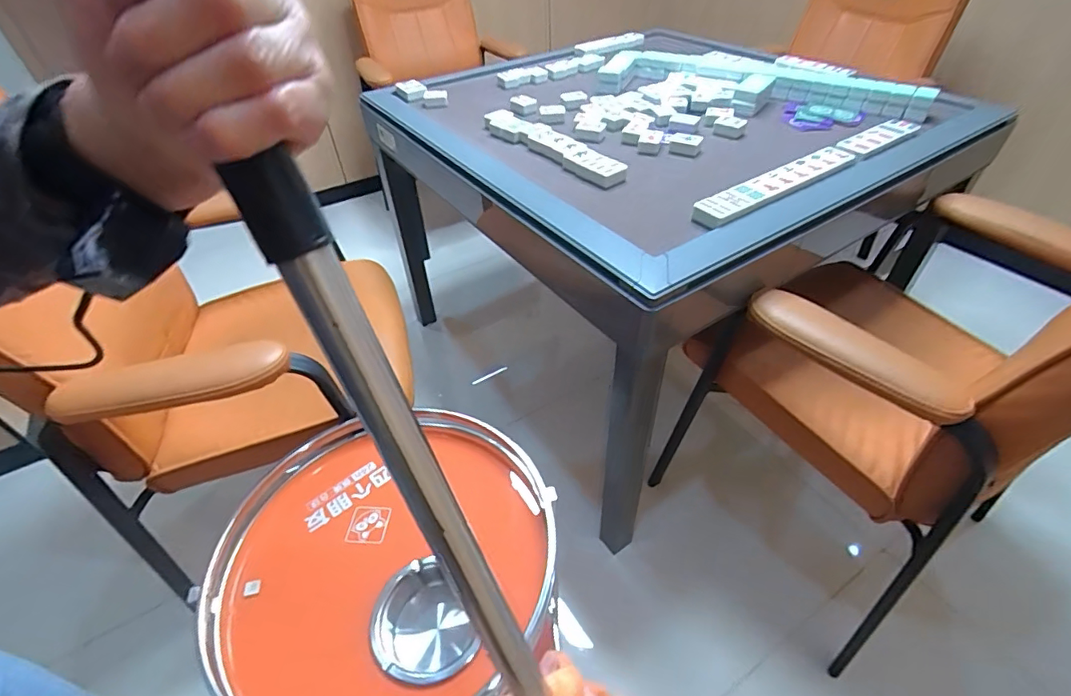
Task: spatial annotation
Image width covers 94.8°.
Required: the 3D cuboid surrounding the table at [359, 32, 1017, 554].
[{"bbox_3d":[0.203,-0.320,1.395,0.954,0.782,1.196,-28,49,-24],"label":"table"}]

